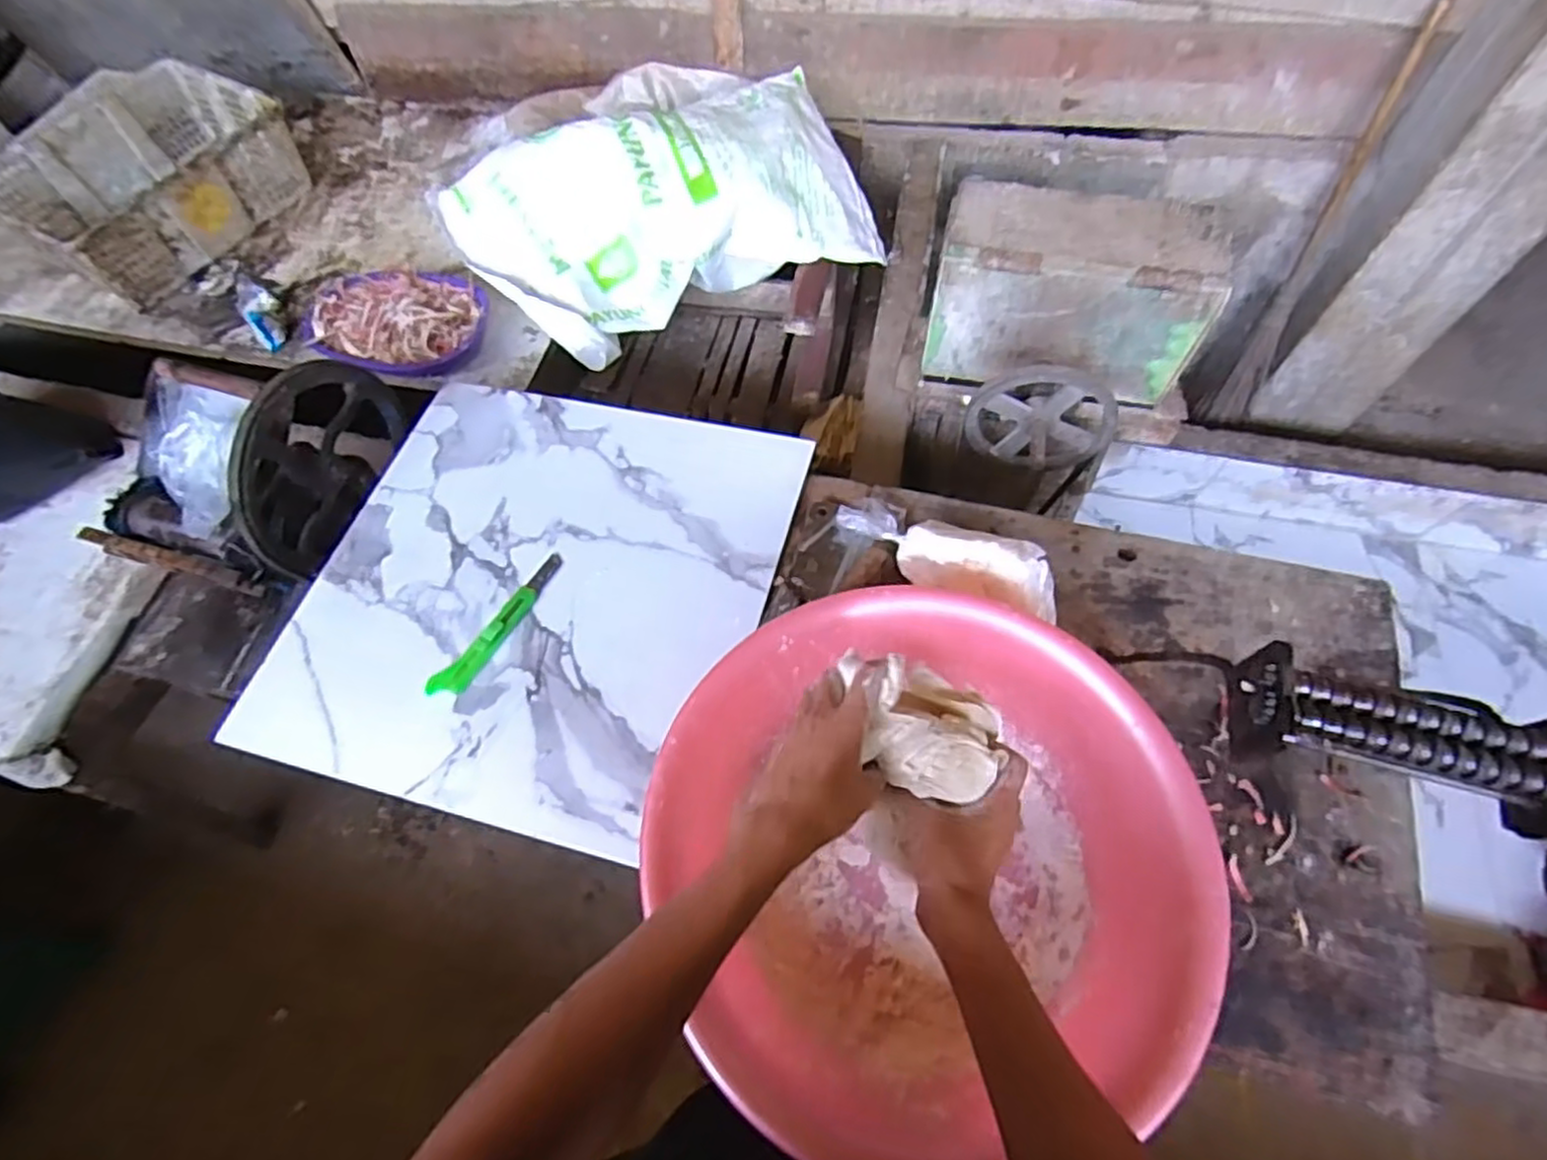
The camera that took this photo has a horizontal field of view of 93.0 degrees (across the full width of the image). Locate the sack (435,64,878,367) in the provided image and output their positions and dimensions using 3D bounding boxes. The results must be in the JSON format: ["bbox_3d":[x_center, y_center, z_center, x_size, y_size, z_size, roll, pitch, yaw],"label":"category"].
[{"bbox_3d":[-0.176,-0.635,1.265,0.687,0.224,0.434,-28,64,-12],"label":"sack"}]

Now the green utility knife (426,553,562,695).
[{"bbox_3d":[-0.282,0.047,0.765,0.030,0.008,0.186,30,67,17],"label":"green utility knife"}]

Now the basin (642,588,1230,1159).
[{"bbox_3d":[0.115,0.206,0.597,0.398,0.117,0.377,-1,61,2],"label":"basin"}]

